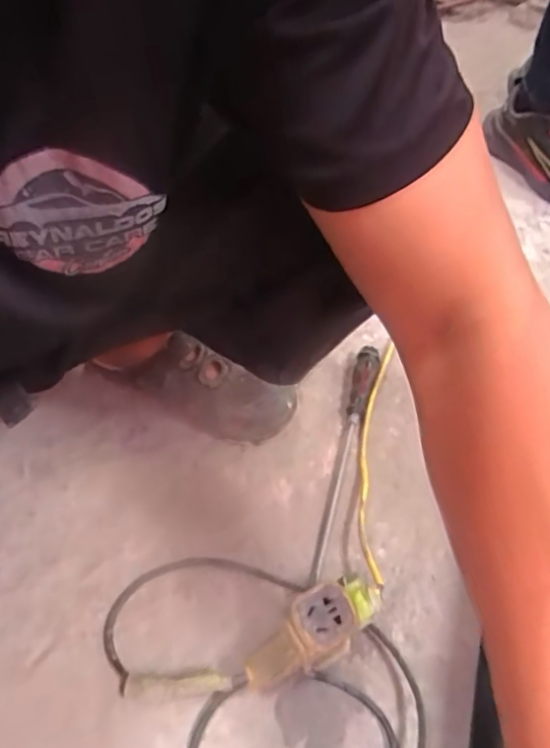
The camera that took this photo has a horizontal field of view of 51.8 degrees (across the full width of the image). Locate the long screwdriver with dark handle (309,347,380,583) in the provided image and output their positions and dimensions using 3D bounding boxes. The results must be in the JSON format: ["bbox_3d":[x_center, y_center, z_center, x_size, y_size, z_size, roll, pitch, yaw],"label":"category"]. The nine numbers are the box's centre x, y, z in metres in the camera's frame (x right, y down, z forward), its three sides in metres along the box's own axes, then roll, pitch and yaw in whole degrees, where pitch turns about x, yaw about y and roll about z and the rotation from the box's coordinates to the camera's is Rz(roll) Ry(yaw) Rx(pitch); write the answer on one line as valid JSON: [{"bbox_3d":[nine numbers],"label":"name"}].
[{"bbox_3d":[0.082,0.084,0.626,0.026,0.033,0.294,13,51,8],"label":"long screwdriver with dark handle"}]

